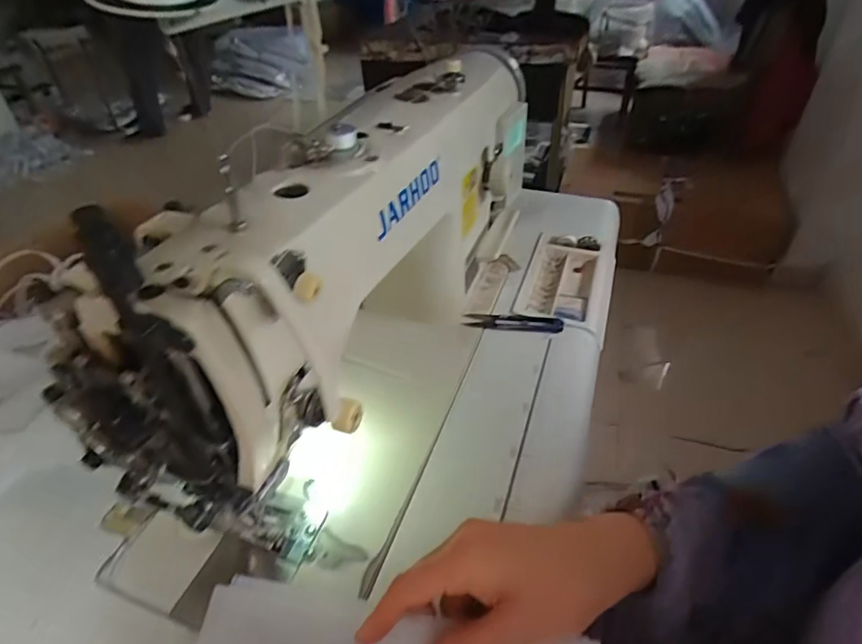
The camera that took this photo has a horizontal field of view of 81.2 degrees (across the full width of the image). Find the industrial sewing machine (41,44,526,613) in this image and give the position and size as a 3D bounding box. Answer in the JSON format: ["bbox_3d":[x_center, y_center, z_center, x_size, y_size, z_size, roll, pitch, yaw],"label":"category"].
[{"bbox_3d":[-0.051,-0.057,0.437,0.142,0.242,0.500,12,41,15],"label":"industrial sewing machine"}]

